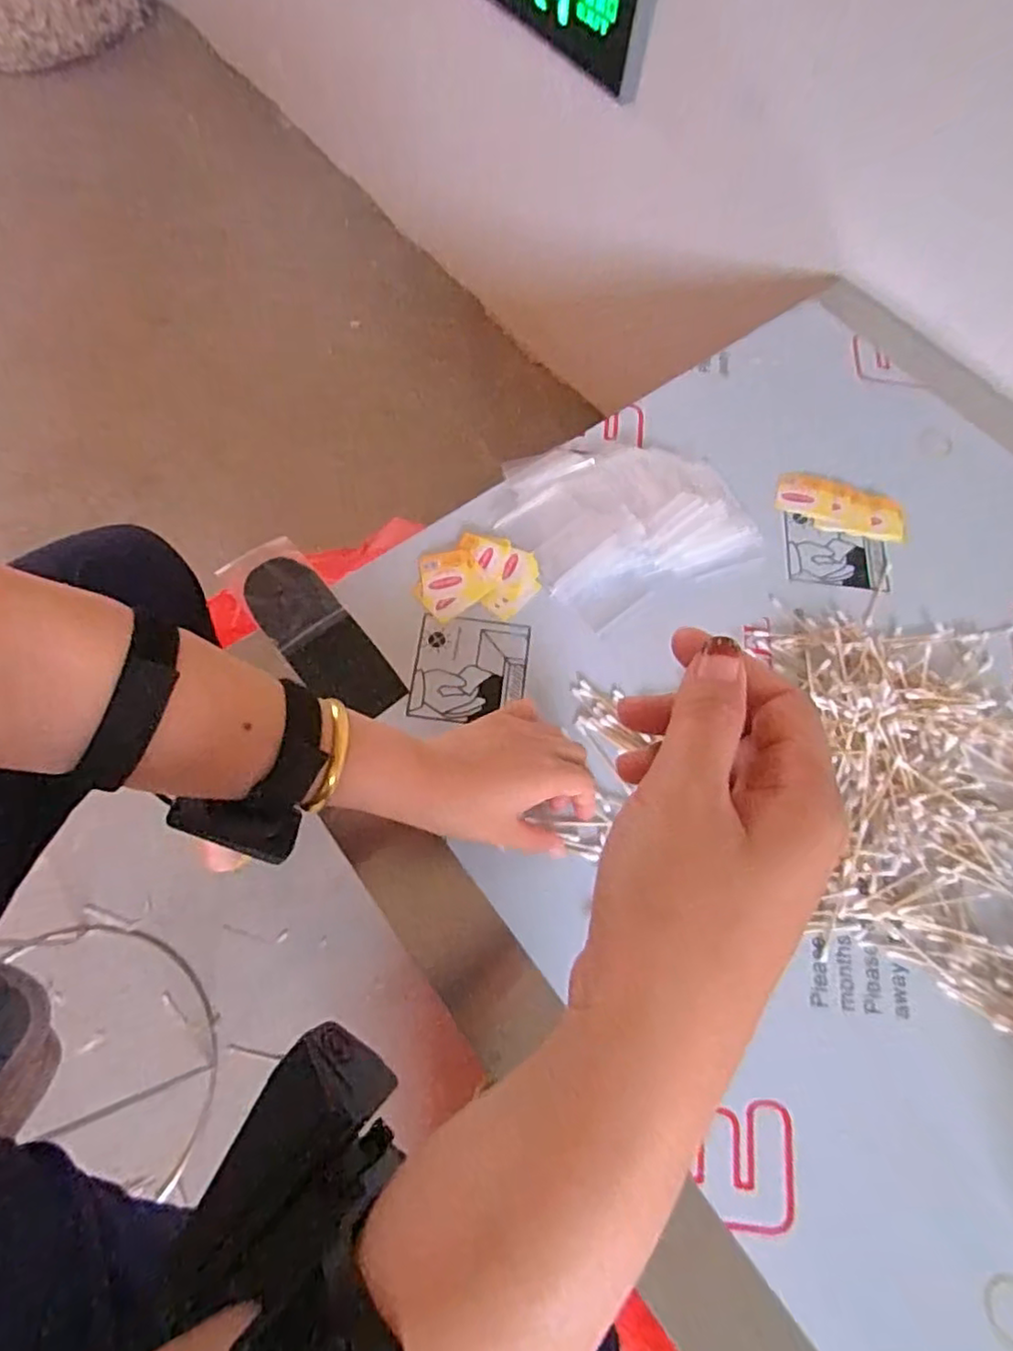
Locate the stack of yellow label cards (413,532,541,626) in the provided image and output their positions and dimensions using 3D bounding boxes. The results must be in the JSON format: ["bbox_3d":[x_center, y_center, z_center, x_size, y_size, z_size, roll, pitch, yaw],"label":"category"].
[{"bbox_3d":[-0.024,-0.086,0.561,0.101,0.009,0.078,-6,67,-6],"label":"stack of yellow label cards"}]

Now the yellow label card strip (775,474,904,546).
[{"bbox_3d":[0.314,-0.157,0.615,0.121,0.008,0.057,16,66,3],"label":"yellow label card strip"}]

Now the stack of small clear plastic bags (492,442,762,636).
[{"bbox_3d":[0.105,-0.149,0.591,0.197,0.015,0.184,-25,70,-14],"label":"stack of small clear plastic bags"}]

